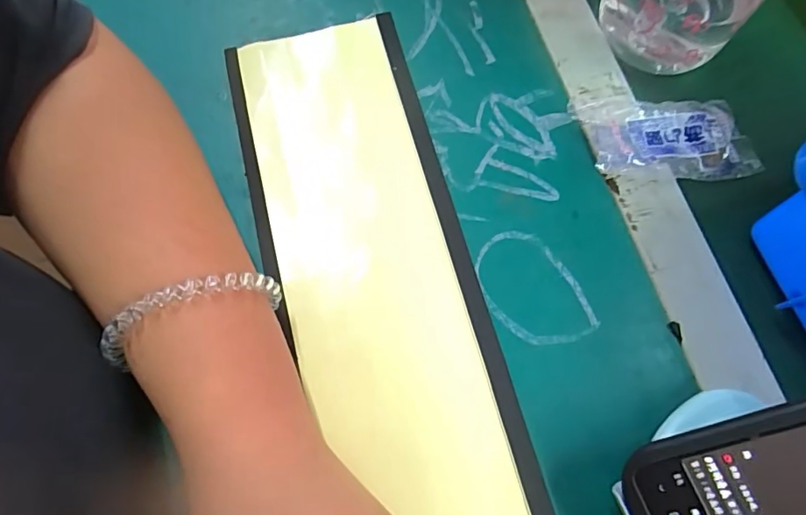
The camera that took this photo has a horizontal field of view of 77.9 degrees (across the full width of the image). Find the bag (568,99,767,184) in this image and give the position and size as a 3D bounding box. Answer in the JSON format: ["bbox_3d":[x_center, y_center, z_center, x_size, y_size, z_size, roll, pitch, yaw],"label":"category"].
[{"bbox_3d":[0.155,-0.073,0.292,0.104,0.016,0.053,-1,71,-1],"label":"bag"}]

